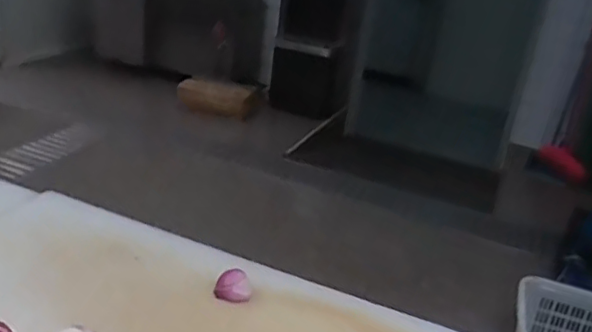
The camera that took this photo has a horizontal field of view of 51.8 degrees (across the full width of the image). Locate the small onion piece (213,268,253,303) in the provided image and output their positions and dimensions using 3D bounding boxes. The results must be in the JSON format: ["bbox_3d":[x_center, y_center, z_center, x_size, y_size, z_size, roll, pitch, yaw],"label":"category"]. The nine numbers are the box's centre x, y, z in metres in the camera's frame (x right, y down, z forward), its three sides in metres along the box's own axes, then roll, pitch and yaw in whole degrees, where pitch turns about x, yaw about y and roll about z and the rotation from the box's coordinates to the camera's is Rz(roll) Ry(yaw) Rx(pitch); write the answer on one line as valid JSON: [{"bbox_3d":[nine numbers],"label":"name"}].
[{"bbox_3d":[-0.088,0.168,0.863,0.052,0.014,0.064,6,22,-4],"label":"small onion piece"}]

